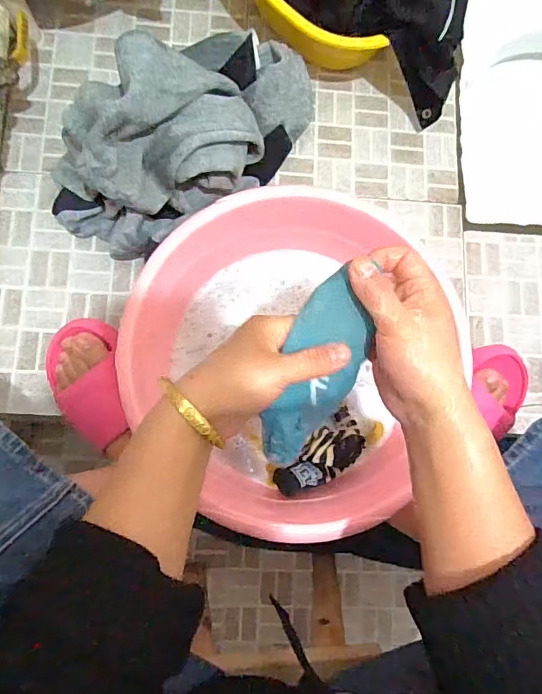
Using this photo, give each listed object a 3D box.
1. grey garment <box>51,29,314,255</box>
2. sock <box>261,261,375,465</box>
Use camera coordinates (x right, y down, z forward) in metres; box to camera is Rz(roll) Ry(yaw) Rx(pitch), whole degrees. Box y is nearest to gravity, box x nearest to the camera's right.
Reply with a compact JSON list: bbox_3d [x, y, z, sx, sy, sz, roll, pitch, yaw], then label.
[{"bbox_3d":[-0.094,-0.243,0.526,0.341,0.182,0.168,-35,85,-8],"label":"grey garment"},{"bbox_3d":[0.033,0.025,0.344,0.055,0.024,0.155,19,107,0],"label":"sock"}]

